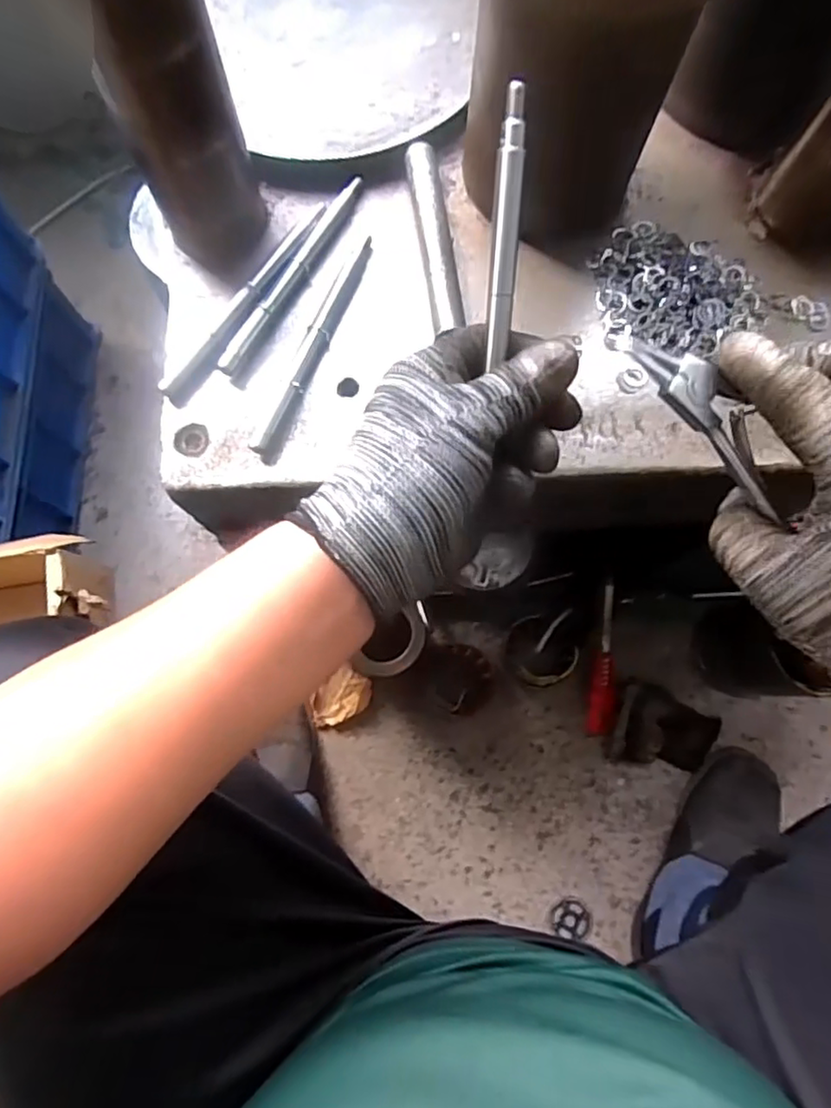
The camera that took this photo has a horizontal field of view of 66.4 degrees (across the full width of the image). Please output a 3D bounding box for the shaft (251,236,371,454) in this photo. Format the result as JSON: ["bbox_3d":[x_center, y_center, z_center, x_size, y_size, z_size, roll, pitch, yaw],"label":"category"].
[{"bbox_3d":[-0.064,-0.135,0.402,0.012,0.009,0.160,21,77,4],"label":"shaft"}]

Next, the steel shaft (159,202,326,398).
[{"bbox_3d":[-0.108,-0.165,0.408,0.013,0.013,0.162,33,78,7],"label":"steel shaft"}]

